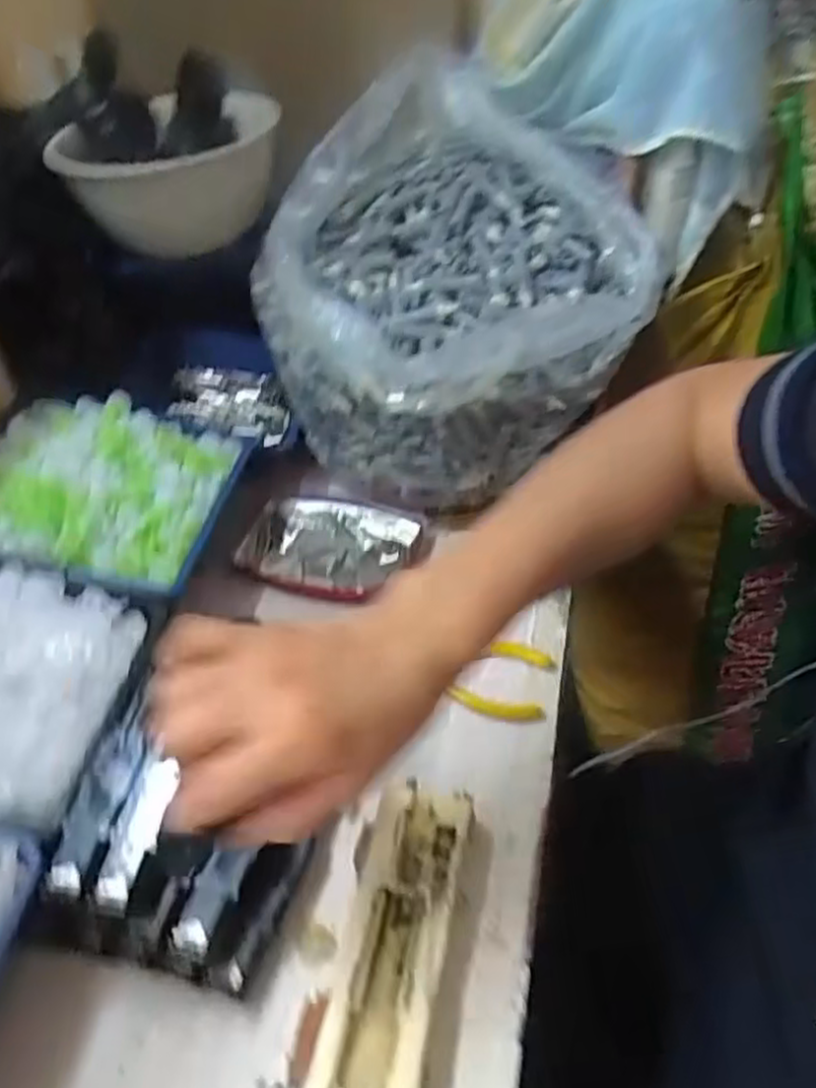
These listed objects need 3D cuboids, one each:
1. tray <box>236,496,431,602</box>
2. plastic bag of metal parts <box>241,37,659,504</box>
[{"bbox_3d":[-0.052,0.002,0.543,0.123,0.015,0.082,8,48,11],"label":"tray"},{"bbox_3d":[0.019,-0.174,0.543,0.224,0.185,0.242,-27,51,-21],"label":"plastic bag of metal parts"}]

